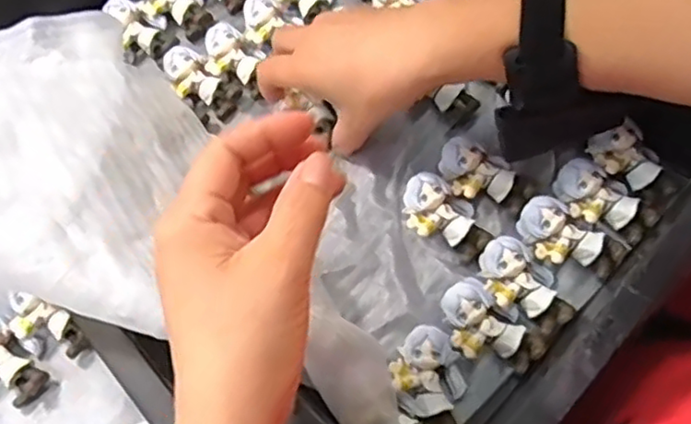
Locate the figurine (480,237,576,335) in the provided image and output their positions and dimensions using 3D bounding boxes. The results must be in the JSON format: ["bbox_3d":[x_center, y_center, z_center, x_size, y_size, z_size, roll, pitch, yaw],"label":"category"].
[{"bbox_3d":[0.111,0.046,0.402,0.062,0.023,0.038,32,74,16],"label":"figurine"}]

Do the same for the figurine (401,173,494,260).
[{"bbox_3d":[0.066,0.003,0.425,0.063,0.020,0.038,33,75,17],"label":"figurine"}]

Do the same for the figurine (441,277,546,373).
[{"bbox_3d":[0.084,0.069,0.382,0.061,0.025,0.039,41,77,18],"label":"figurine"}]

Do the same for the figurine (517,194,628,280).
[{"bbox_3d":[0.140,0.018,0.412,0.065,0.022,0.038,41,77,18],"label":"figurine"}]

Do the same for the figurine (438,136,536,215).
[{"bbox_3d":[0.092,-0.021,0.434,0.064,0.023,0.034,28,73,15],"label":"figurine"}]

